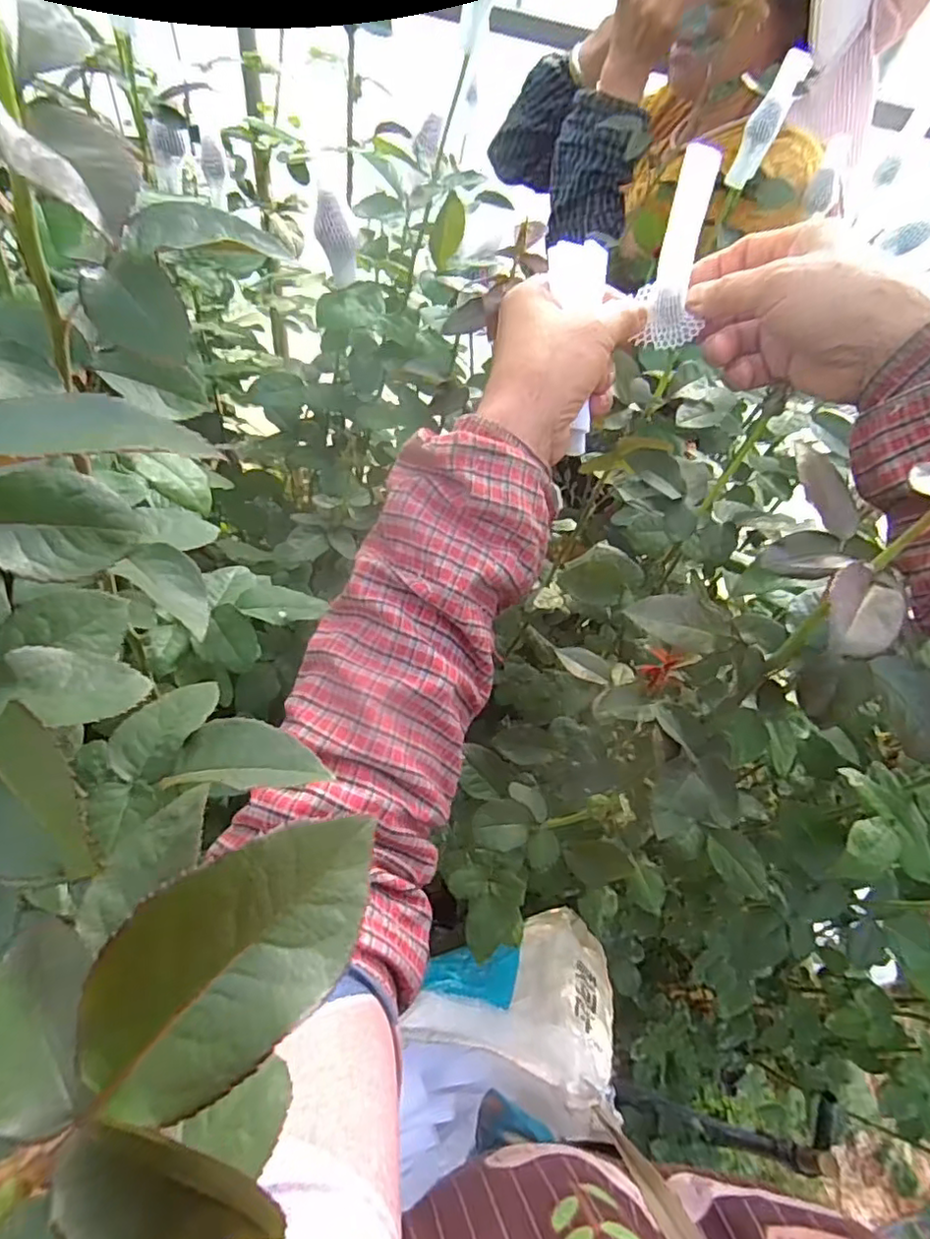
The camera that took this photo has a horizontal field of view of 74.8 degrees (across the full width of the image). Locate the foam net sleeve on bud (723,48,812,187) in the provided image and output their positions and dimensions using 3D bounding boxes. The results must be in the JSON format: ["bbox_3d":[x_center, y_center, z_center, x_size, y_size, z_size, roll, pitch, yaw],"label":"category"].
[{"bbox_3d":[0.280,-0.462,0.564,0.026,0.103,0.031,40,43,18],"label":"foam net sleeve on bud"}]

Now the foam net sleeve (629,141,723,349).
[{"bbox_3d":[0.116,-0.205,0.338,0.025,0.096,0.038,-15,50,-11],"label":"foam net sleeve"}]

